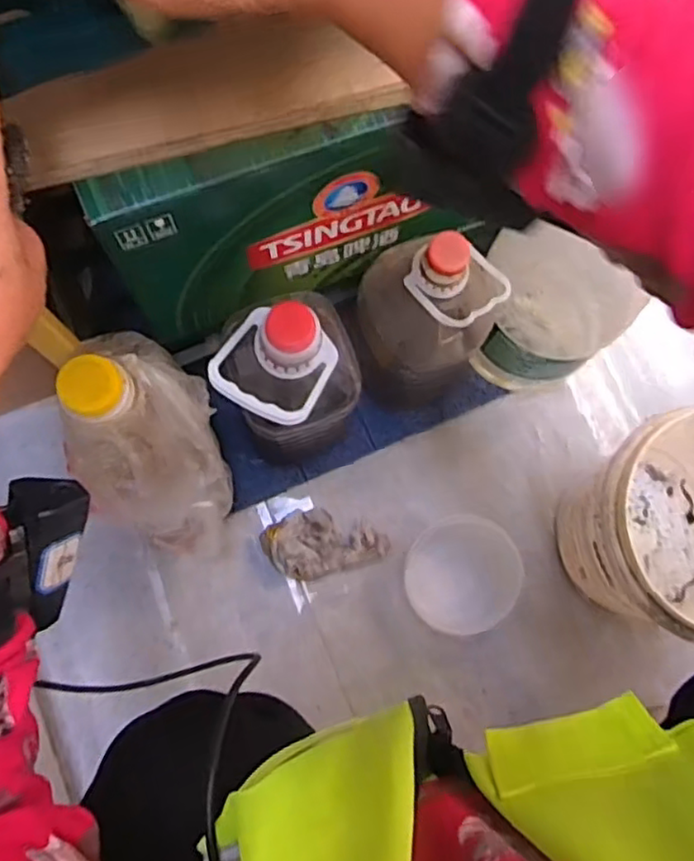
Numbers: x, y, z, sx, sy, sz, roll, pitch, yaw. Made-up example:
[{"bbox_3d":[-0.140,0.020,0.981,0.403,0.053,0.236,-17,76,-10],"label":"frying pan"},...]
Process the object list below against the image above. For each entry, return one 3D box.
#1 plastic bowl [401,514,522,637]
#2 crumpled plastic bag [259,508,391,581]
[{"bbox_3d":[0.126,0.156,0.721,0.114,0.065,0.123,0,76,0],"label":"plastic bowl"},{"bbox_3d":[-0.024,0.120,0.727,0.128,0.038,0.074,-15,76,-4],"label":"crumpled plastic bag"}]

